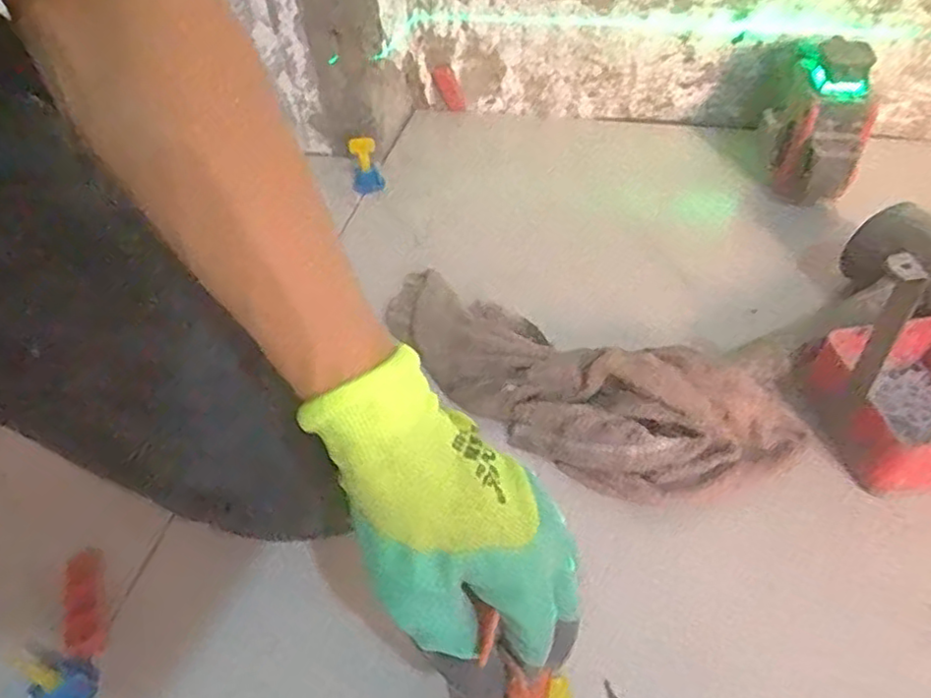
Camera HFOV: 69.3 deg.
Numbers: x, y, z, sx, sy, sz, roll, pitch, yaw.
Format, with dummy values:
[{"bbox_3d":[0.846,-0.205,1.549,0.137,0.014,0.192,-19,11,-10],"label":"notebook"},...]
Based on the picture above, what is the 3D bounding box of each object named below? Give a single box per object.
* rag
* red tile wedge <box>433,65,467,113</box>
[{"bbox_3d":[0.068,0.019,0.494,0.325,0.052,0.122,23,53,24],"label":"rag"},{"bbox_3d":[-0.020,-0.316,0.820,0.026,0.056,0.008,-14,36,21],"label":"red tile wedge"}]

